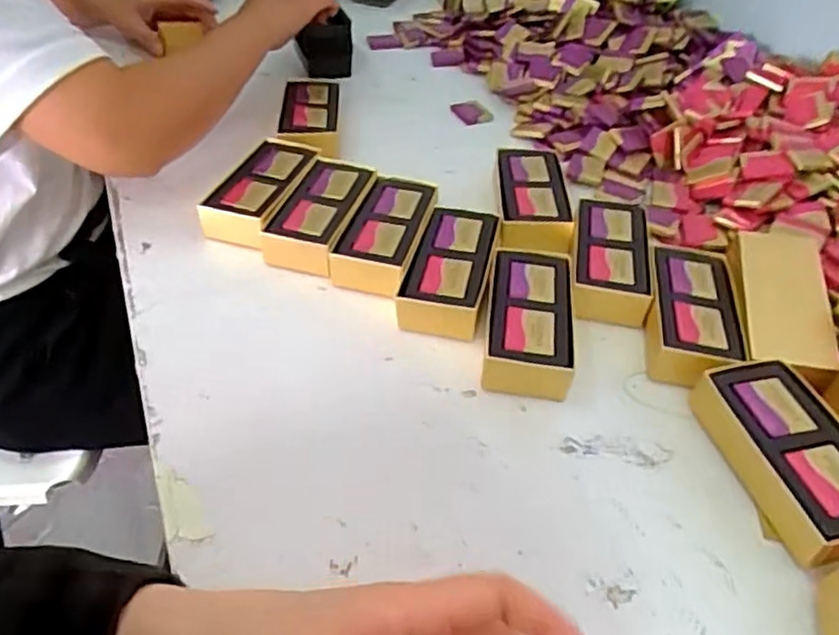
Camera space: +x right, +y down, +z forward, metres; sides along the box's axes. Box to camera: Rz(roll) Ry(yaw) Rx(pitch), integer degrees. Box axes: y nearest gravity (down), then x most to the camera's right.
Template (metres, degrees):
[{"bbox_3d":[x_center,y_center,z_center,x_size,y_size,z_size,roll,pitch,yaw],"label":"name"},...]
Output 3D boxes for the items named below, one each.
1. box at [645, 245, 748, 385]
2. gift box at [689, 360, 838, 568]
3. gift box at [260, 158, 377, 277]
[{"bbox_3d":[0.190,-0.005,0.462,0.058,0.028,0.127,11,44,9],"label":"box"},{"bbox_3d":[0.211,0.078,0.374,0.064,0.031,0.114,-7,44,-10],"label":"gift box"},{"bbox_3d":[-0.076,-0.081,0.536,0.060,0.035,0.114,14,45,12],"label":"gift box"}]

